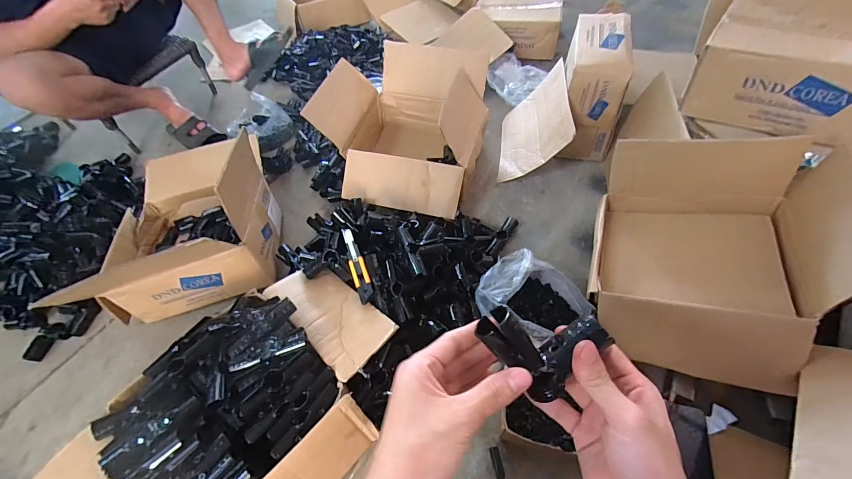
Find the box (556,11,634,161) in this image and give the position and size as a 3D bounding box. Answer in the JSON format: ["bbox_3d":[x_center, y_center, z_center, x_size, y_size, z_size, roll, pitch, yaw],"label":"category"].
[{"bbox_3d":[0.467,-0.443,1.050,0.150,0.264,0.323,9,55,11],"label":"box"}]

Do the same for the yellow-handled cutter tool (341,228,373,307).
[{"bbox_3d":[-0.147,0.052,0.782,0.034,0.028,0.192,-18,55,-8],"label":"yellow-handled cutter tool"}]

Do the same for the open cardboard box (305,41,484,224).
[{"bbox_3d":[-0.059,-0.307,1.018,0.409,0.229,0.436,10,56,12],"label":"open cardboard box"}]

